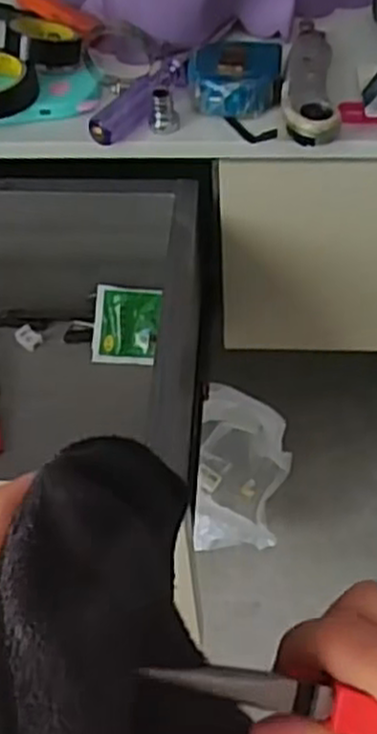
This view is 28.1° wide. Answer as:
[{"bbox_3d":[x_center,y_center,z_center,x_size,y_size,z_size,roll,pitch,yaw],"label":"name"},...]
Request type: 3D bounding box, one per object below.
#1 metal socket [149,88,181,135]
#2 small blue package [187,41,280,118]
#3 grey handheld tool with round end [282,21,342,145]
[{"bbox_3d":[-0.018,-0.185,0.547,0.021,0.035,0.017,-3,52,1],"label":"metal socket"},{"bbox_3d":[0.035,-0.213,0.563,0.067,0.036,0.063,1,52,4],"label":"small blue package"},{"bbox_3d":[0.089,-0.218,0.561,0.038,0.025,0.145,0,52,4],"label":"grey handheld tool with round end"}]

